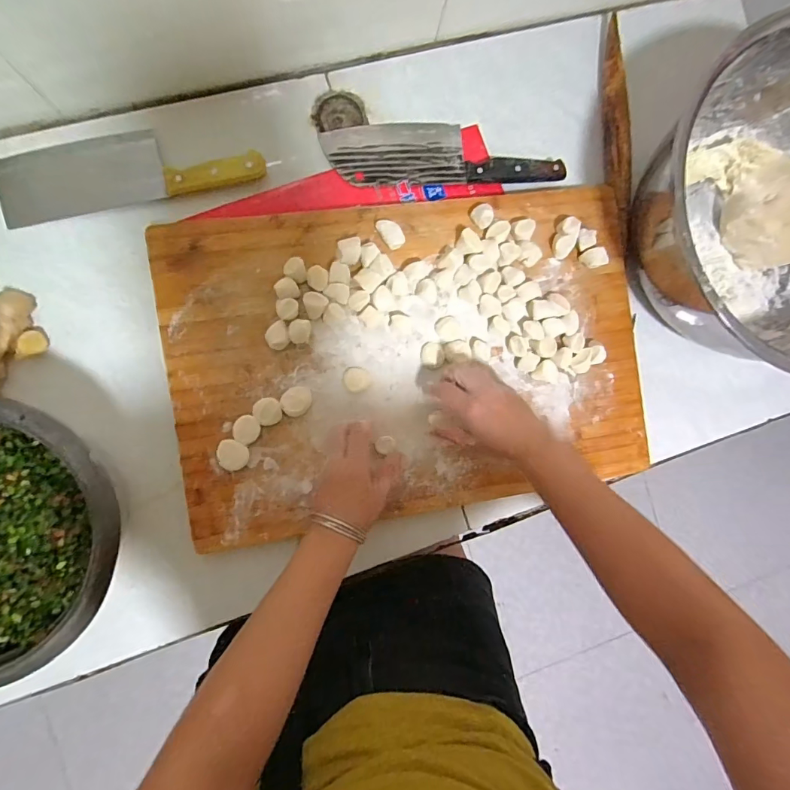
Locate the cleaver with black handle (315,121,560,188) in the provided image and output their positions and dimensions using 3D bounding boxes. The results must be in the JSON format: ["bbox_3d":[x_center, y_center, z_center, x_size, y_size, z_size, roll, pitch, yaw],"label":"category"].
[{"bbox_3d":[0.062,-0.304,0.538,0.291,0.017,0.079,-4,87,-6],"label":"cleaver with black handle"}]

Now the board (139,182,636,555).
[{"bbox_3d":[0.027,-0.046,0.509,0.558,0.032,0.364,-8,88,-6],"label":"board"}]

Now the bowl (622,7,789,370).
[{"bbox_3d":[0.476,-0.215,0.533,0.393,0.164,0.361,0,90,-7],"label":"bowl"}]

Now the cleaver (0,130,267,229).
[{"bbox_3d":[-0.303,-0.264,0.497,0.286,0.033,0.085,-14,88,-6],"label":"cleaver"}]

